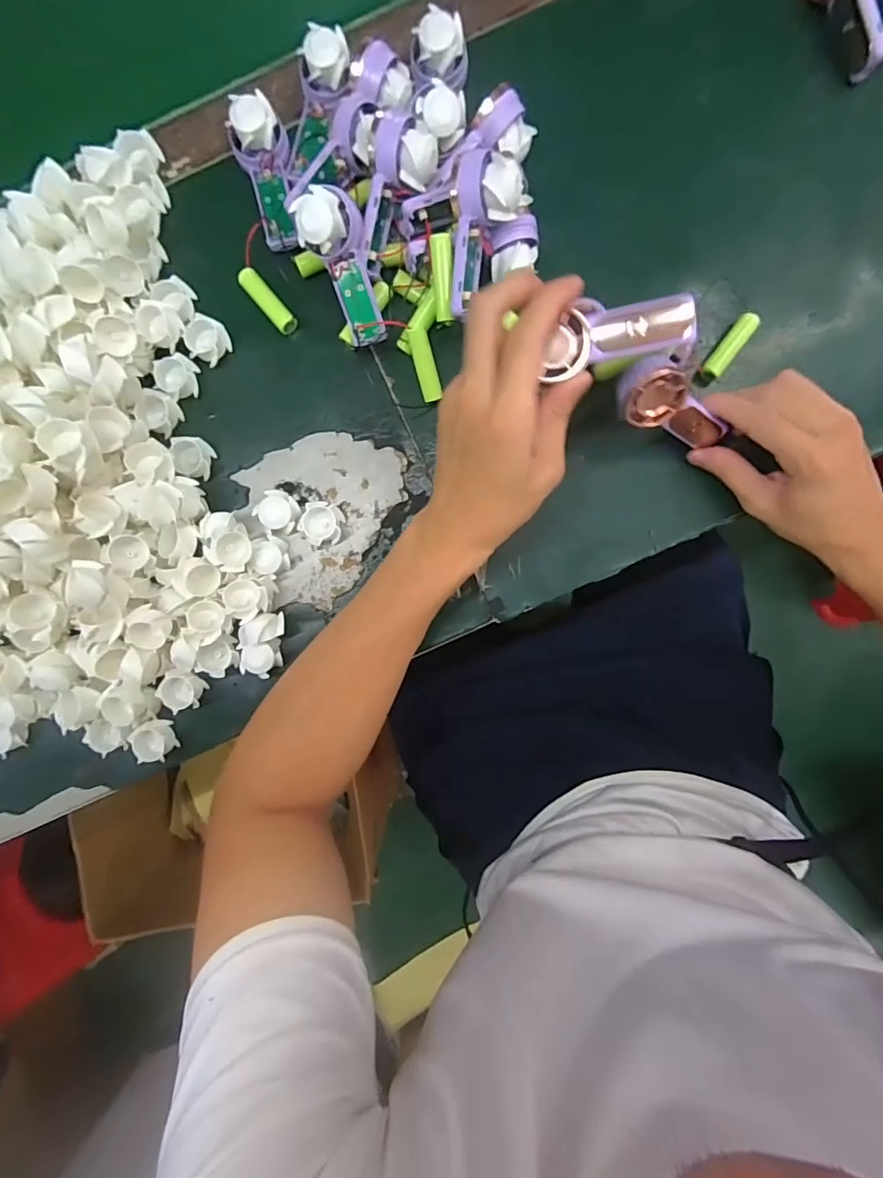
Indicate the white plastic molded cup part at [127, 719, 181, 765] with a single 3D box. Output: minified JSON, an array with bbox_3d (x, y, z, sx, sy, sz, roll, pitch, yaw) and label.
[{"bbox_3d":[-0.214,0.114,0.373,0.028,0.020,0.030,0,92,1],"label":"white plastic molded cup part"}]

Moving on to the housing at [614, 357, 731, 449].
[{"bbox_3d":[0.156,-0.118,0.329,0.091,0.028,0.037,14,93,-33],"label":"housing"}]

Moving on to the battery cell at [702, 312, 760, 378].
[{"bbox_3d":[0.208,-0.175,0.361,0.014,0.016,0.049,36,93,0],"label":"battery cell"}]

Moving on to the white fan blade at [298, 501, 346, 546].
[{"bbox_3d":[-0.088,-0.048,0.371,0.029,0.017,0.032,22,93,0],"label":"white fan blade"}]

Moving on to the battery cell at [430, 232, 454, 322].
[{"bbox_3d":[0.000,-0.204,0.328,0.014,0.014,0.049,-4,110,2],"label":"battery cell"}]

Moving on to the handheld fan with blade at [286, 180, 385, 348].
[{"bbox_3d":[-0.062,-0.212,0.331,0.040,0.025,0.090,-22,130,2],"label":"handheld fan with blade"}]

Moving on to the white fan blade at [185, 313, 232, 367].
[{"bbox_3d":[-0.170,-0.181,0.364,0.028,0.016,0.030,0,92,1],"label":"white fan blade"}]

